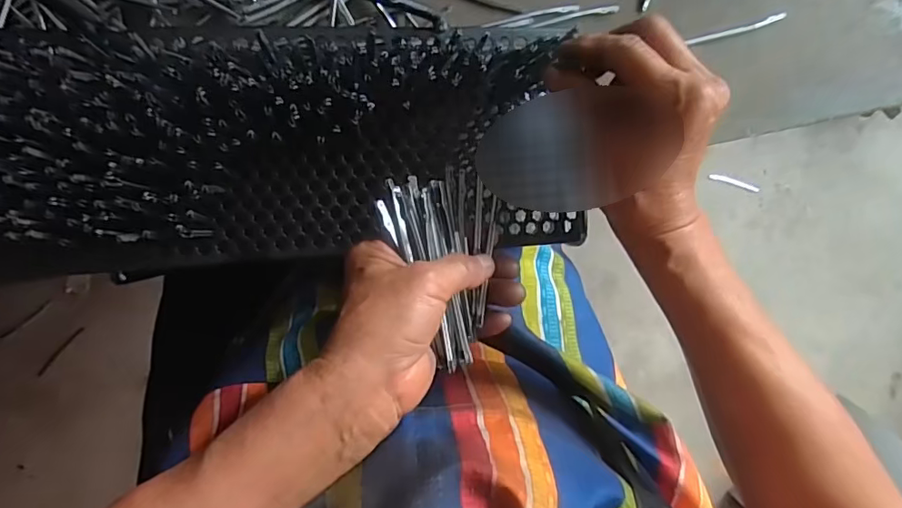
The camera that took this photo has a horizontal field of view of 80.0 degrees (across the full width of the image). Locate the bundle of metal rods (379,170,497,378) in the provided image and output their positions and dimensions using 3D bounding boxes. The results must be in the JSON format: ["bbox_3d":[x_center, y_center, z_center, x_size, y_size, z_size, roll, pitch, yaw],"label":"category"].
[{"bbox_3d":[0.005,0.005,0.321,0.066,0.024,0.110,-22,98,-6],"label":"bundle of metal rods"}]

